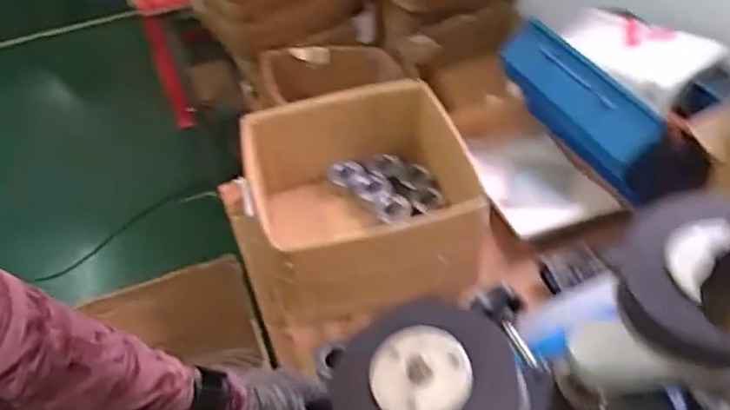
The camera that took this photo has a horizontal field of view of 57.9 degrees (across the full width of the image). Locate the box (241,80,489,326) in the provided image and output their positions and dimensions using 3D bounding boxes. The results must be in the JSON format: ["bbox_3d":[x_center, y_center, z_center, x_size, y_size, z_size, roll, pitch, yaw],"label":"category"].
[{"bbox_3d":[0.009,-0.002,1.083,0.361,0.211,0.357,-14,45,-7],"label":"box"}]

